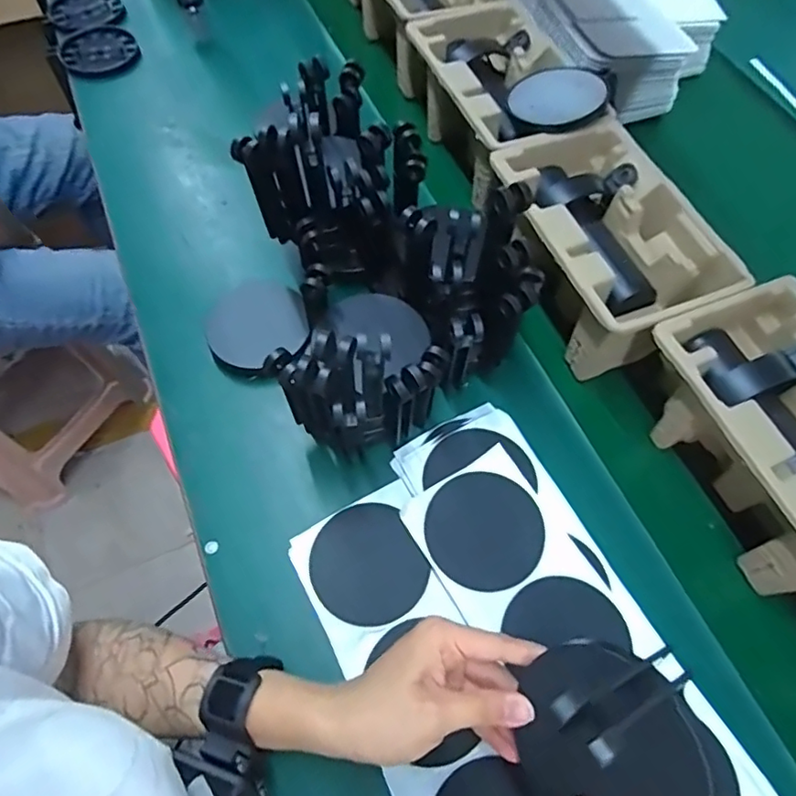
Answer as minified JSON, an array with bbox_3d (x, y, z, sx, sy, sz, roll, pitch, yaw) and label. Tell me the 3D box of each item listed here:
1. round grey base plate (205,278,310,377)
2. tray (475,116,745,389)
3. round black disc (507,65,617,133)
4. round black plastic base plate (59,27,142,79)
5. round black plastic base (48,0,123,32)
[{"bbox_3d":[-0.134,-0.069,0.535,0.092,0.011,0.099,1,62,-2],"label":"round grey base plate"},{"bbox_3d":[0.195,-0.145,0.545,0.161,0.091,0.229,-22,65,-13],"label":"tray"},{"bbox_3d":[0.166,-0.310,0.575,0.103,0.015,0.093,-40,62,-12],"label":"round black disc"},{"bbox_3d":[-0.394,-0.460,0.745,0.092,0.011,0.088,1,62,-2],"label":"round black plastic base plate"},{"bbox_3d":[-0.431,-0.539,0.779,0.093,0.008,0.093,1,62,-2],"label":"round black plastic base"}]

